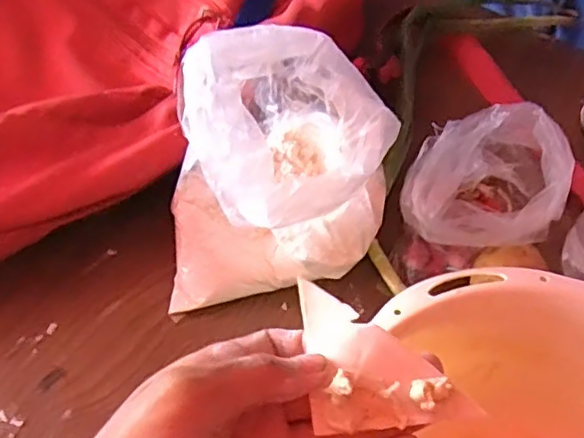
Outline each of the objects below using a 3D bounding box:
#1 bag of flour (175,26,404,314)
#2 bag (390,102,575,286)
[{"bbox_3d":[-0.011,-0.031,0.381,0.141,0.144,0.116,-6,57,-5],"label":"bag of flour"},{"bbox_3d":[0.126,-0.019,0.401,0.107,0.075,0.083,-1,56,-1],"label":"bag"}]

